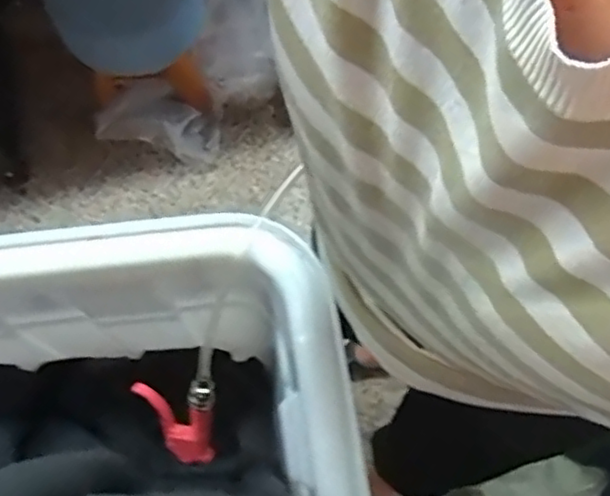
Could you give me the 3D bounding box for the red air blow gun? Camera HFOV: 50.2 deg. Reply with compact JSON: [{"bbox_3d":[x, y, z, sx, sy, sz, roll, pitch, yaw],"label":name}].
[{"bbox_3d":[-0.117,0.189,0.699,0.026,0.113,0.117,-47,118,-45],"label":"red air blow gun"}]

